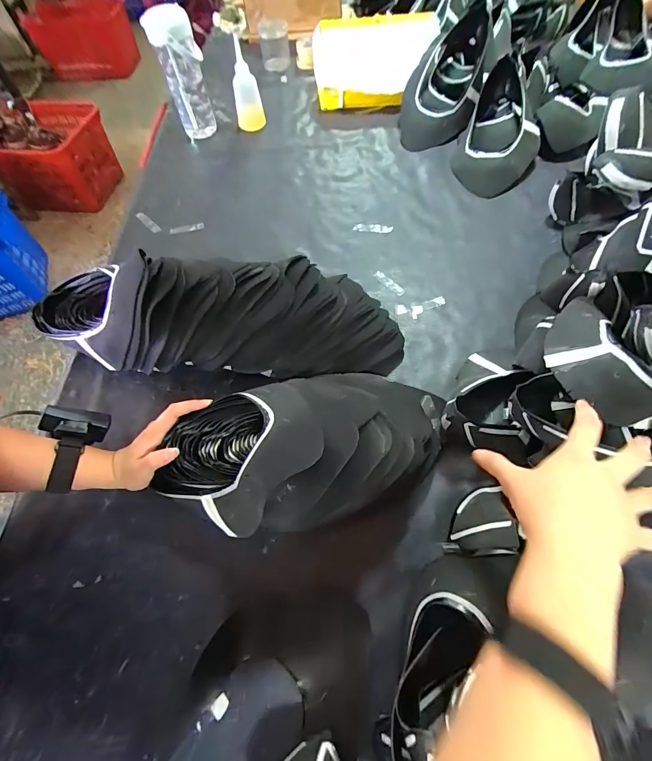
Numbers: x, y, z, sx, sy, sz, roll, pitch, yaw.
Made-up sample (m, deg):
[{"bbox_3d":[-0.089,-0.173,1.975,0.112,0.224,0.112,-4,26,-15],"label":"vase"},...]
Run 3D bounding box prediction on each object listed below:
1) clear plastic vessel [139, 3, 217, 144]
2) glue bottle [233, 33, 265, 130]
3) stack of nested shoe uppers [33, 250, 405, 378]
[{"bbox_3d":[-0.309,-0.654,0.784,0.089,0.230,0.079,-21,62,-7],"label":"clear plastic vessel"},{"bbox_3d":[-0.185,-0.665,0.823,0.062,0.161,0.045,-16,62,-5],"label":"glue bottle"},{"bbox_3d":[-0.150,-0.090,0.485,0.514,0.154,0.127,0,60,2],"label":"stack of nested shoe uppers"}]

